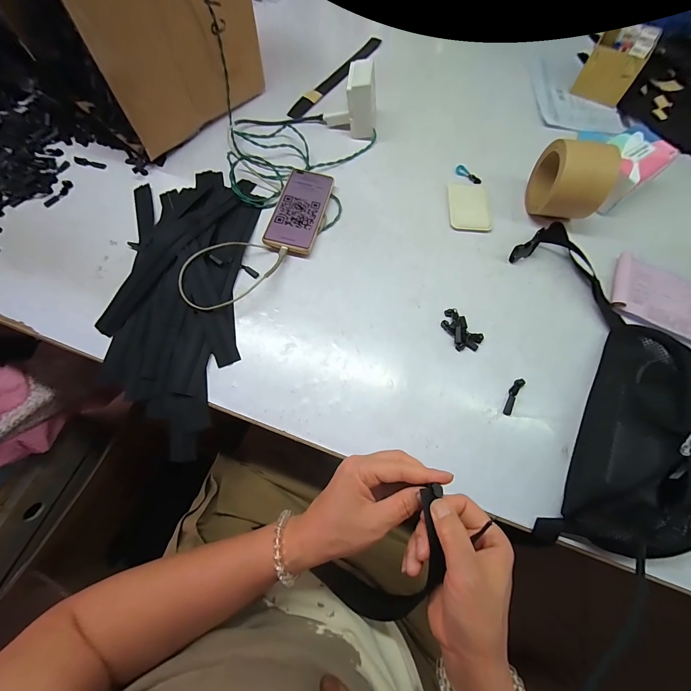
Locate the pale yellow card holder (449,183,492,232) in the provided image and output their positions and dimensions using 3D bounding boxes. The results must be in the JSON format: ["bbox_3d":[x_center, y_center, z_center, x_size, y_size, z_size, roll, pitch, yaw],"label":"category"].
[{"bbox_3d":[0.213,-0.241,0.527,0.069,0.005,0.104,4,67,0],"label":"pale yellow card holder"}]

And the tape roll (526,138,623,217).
[{"bbox_3d":[0.348,-0.257,0.474,0.073,0.113,0.111,9,67,2],"label":"tape roll"}]

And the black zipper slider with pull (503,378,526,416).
[{"bbox_3d":[0.220,0.065,0.398,0.013,0.009,0.054,32,70,11],"label":"black zipper slider with pull"}]

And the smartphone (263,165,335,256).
[{"bbox_3d":[-0.075,-0.224,0.504,0.078,0.015,0.170,13,67,4],"label":"smartphone"}]

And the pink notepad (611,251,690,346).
[{"bbox_3d":[0.499,-0.057,0.449,0.196,0.014,0.119,28,69,10],"label":"pink notepad"}]

